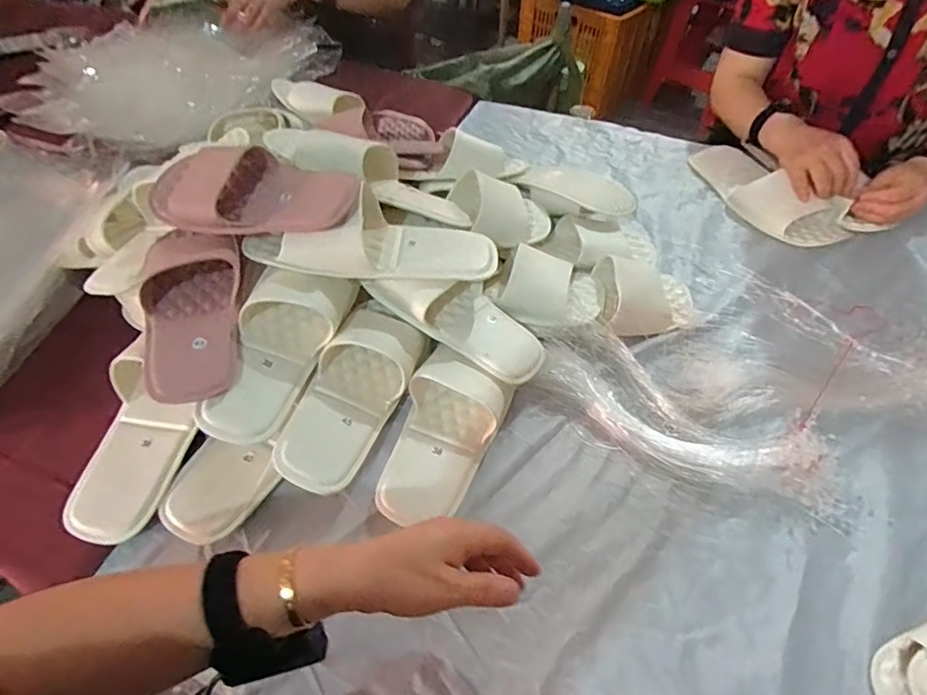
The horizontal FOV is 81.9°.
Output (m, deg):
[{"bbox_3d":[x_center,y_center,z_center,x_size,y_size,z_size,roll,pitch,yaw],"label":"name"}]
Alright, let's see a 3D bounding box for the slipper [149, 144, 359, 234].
[{"bbox_3d":[-0.223,-0.158,0.577,0.224,0.086,0.078,2,51,0],"label":"slipper"}]

